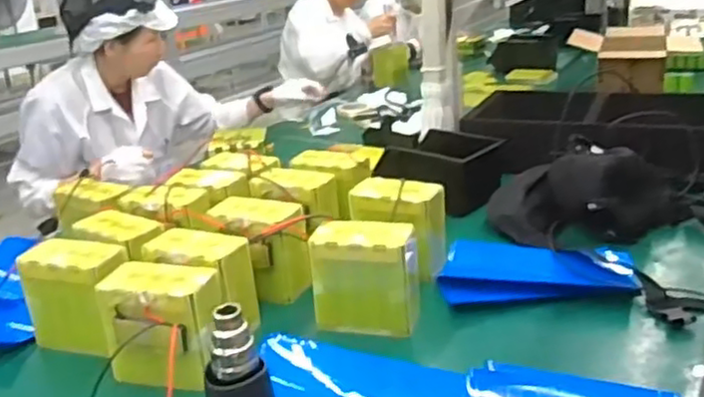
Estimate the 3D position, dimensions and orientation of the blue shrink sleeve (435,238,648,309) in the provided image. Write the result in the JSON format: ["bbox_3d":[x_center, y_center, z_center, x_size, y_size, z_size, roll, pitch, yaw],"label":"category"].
[{"bbox_3d":[0.286,0.111,1.078,0.283,0.034,0.164,0,21,9],"label":"blue shrink sleeve"}]

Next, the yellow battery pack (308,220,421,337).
[{"bbox_3d":[0.019,0.113,0.984,0.148,0.147,0.068,0,22,10],"label":"yellow battery pack"}]

